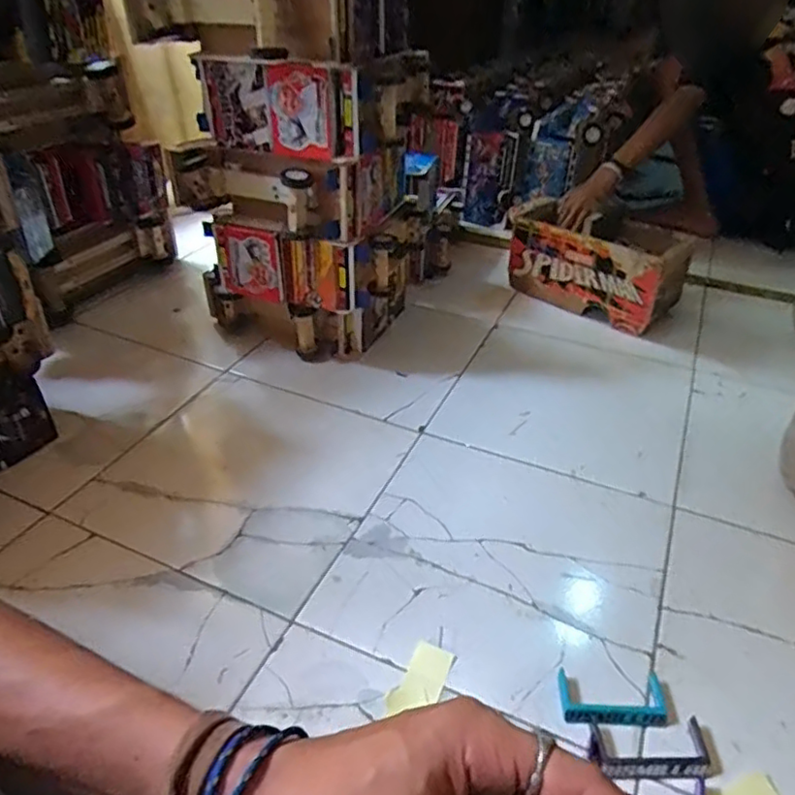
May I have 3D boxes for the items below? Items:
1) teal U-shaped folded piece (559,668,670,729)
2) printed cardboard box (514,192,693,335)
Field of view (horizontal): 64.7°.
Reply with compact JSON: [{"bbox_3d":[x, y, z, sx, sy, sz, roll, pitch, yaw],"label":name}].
[{"bbox_3d":[0.233,0.327,0.680,0.114,0.008,0.060,4,37,2],"label":"teal U-shaped folded piece"},{"bbox_3d":[0.421,-0.289,1.365,0.373,0.191,0.168,23,43,28],"label":"printed cardboard box"}]

